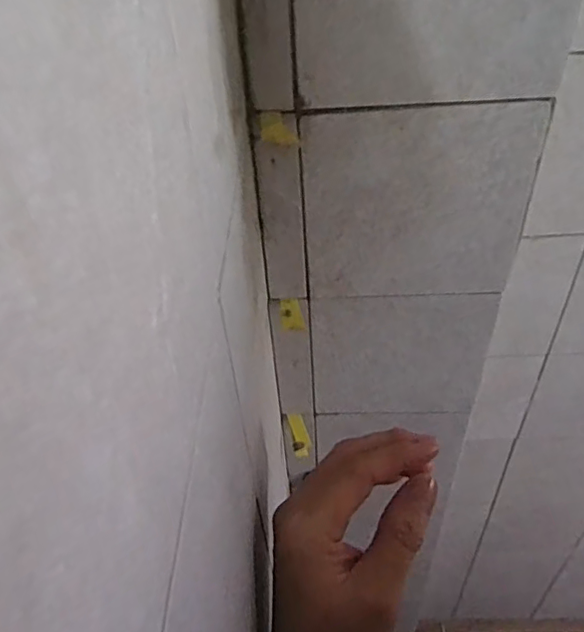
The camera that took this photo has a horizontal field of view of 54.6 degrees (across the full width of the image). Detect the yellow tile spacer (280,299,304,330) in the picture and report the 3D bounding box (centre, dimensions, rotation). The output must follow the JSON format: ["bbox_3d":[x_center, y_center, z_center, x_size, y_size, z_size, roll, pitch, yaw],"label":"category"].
[{"bbox_3d":[0.000,-0.001,0.436,0.016,0.012,0.026,-7,43,-3],"label":"yellow tile spacer"}]

